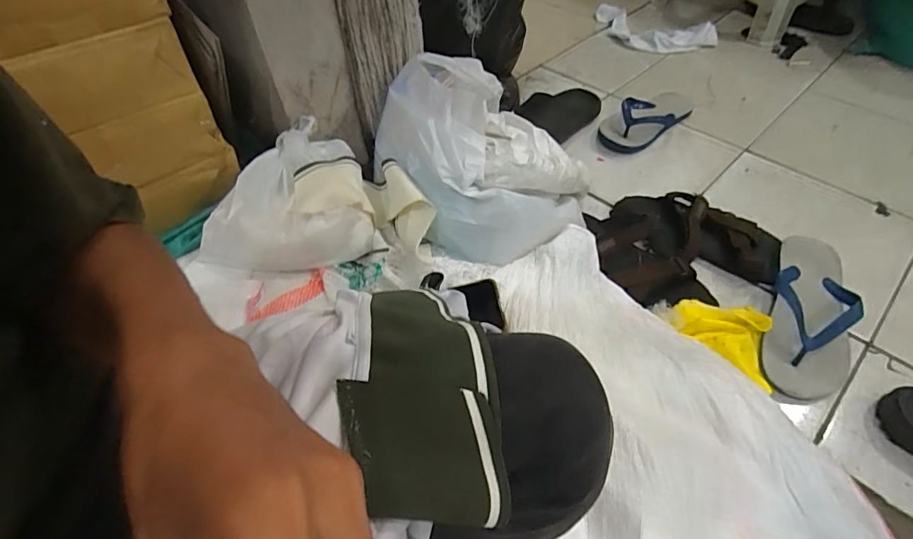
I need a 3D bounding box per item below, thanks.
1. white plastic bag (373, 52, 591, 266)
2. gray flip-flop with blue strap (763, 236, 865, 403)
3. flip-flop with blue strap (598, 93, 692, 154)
[{"bbox_3d":[0.024,-0.149,0.643,0.201,0.160,0.285,-34,57,-23],"label":"white plastic bag"},{"bbox_3d":[0.470,0.058,0.623,0.100,0.045,0.258,18,53,17],"label":"gray flip-flop with blue strap"},{"bbox_3d":[0.379,-0.304,0.926,0.233,0.041,0.102,-32,56,-23],"label":"flip-flop with blue strap"}]

